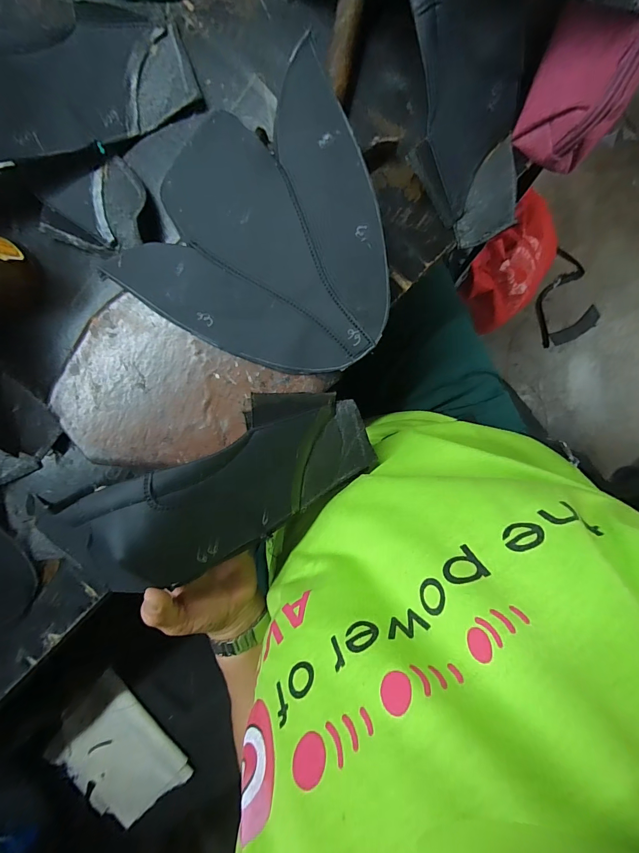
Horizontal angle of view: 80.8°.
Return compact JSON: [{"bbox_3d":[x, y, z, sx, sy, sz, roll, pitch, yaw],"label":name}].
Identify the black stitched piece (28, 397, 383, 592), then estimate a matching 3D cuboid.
[{"bbox_3d":[-0.073,0.046,0.281,0.237,0.055,0.094,-23,97,-16],"label":"black stitched piece"}]

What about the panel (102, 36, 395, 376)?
[{"bbox_3d":[-0.041,-0.131,0.300,0.204,0.013,0.198,-31,97,9],"label":"panel"}]

